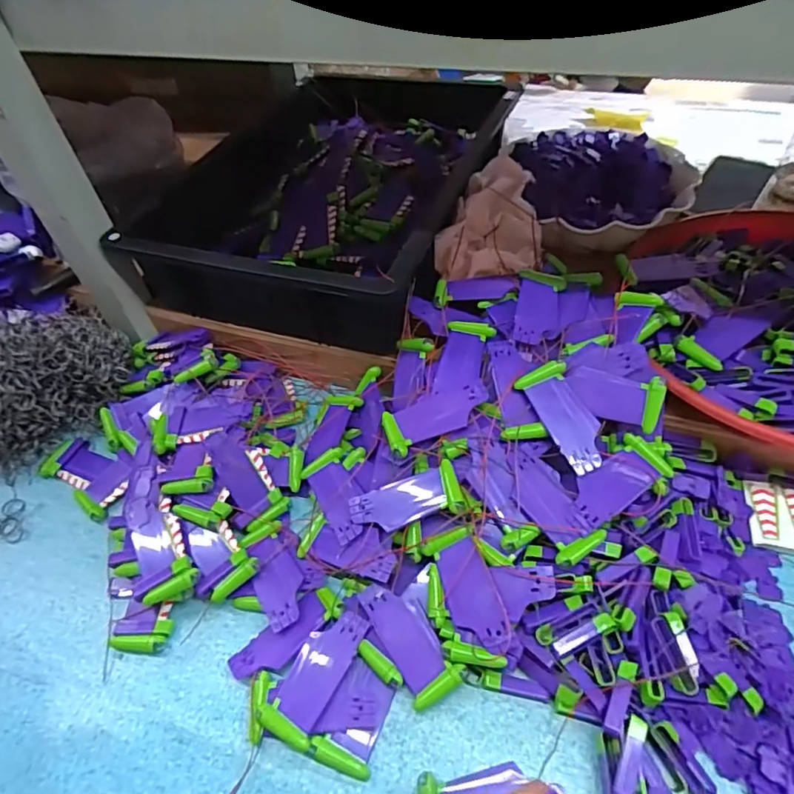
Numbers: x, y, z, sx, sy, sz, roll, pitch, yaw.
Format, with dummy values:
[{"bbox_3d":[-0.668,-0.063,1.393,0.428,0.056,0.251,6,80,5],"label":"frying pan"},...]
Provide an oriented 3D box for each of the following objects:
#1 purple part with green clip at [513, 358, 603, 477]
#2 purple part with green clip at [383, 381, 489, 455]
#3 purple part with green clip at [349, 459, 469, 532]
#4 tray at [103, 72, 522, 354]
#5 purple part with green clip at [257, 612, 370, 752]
[{"bbox_3d":[0.133,0.014,0.419,0.039,0.005,0.089,-30,70,-2],"label":"purple part with green clip"},{"bbox_3d":[0.032,0.013,0.443,0.089,0.013,0.043,-26,50,0],"label":"purple part with green clip"},{"bbox_3d":[0.007,0.080,0.420,0.089,0.014,0.041,-17,47,14],"label":"purple part with green clip"},{"bbox_3d":[-0.072,-0.243,0.606,0.317,0.069,0.418,15,53,19],"label":"tray"},{"bbox_3d":[-0.058,0.197,0.381,0.040,0.019,0.088,19,54,21],"label":"purple part with green clip"}]

